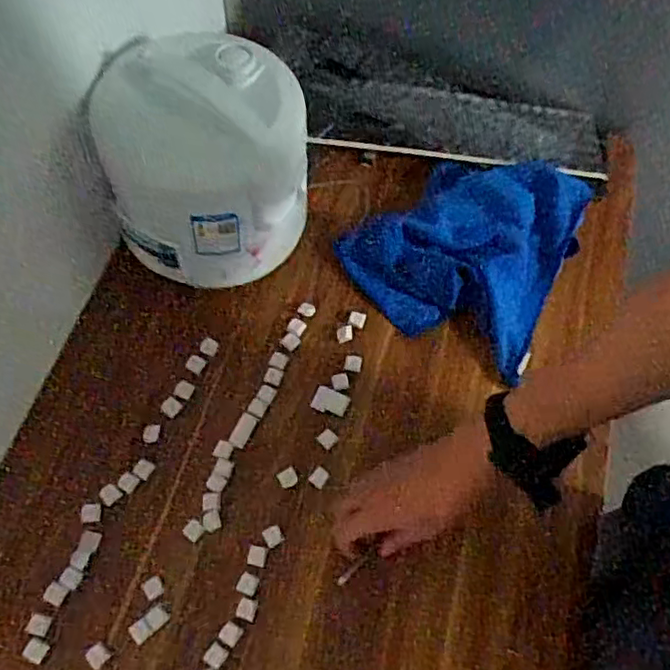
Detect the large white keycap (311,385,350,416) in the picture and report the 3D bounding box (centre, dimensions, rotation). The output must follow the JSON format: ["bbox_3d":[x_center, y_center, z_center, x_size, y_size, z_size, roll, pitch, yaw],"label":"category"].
[{"bbox_3d":[-0.005,0.074,0.715,0.038,0.004,0.027,22,66,7],"label":"large white keycap"}]

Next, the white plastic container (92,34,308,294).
[{"bbox_3d":[-0.138,-0.182,0.693,0.197,0.183,0.184,-4,66,-5],"label":"white plastic container"}]

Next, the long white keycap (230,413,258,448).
[{"bbox_3d":[-0.097,0.100,0.688,0.018,0.004,0.035,25,67,8],"label":"long white keycap"}]

